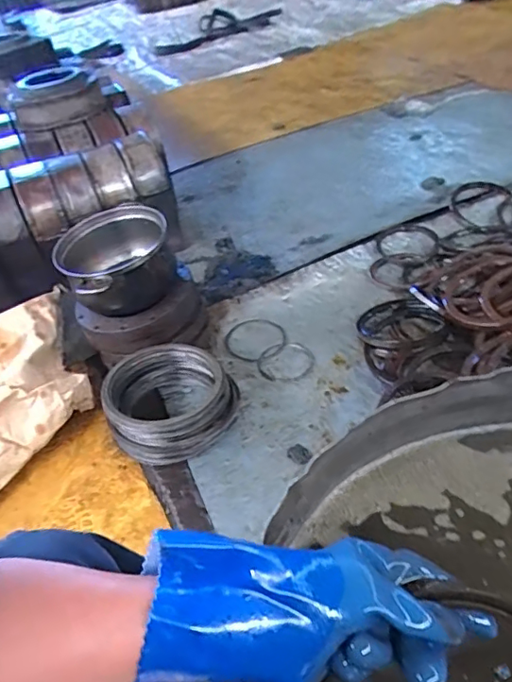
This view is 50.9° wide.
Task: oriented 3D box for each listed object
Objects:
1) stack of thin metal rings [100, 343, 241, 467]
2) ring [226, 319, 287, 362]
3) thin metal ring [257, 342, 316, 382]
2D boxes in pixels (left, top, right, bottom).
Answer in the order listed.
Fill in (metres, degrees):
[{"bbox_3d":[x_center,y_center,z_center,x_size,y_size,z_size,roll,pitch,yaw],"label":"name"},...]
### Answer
[{"bbox_3d":[-0.149,0.107,0.948,0.217,0.103,0.208,-30,46,-18],"label":"stack of thin metal rings"},{"bbox_3d":[0.003,-0.004,1.139,0.128,0.004,0.134,-7,41,6],"label":"ring"},{"bbox_3d":[0.061,0.038,1.082,0.113,0.009,0.101,-5,42,7],"label":"thin metal ring"}]

